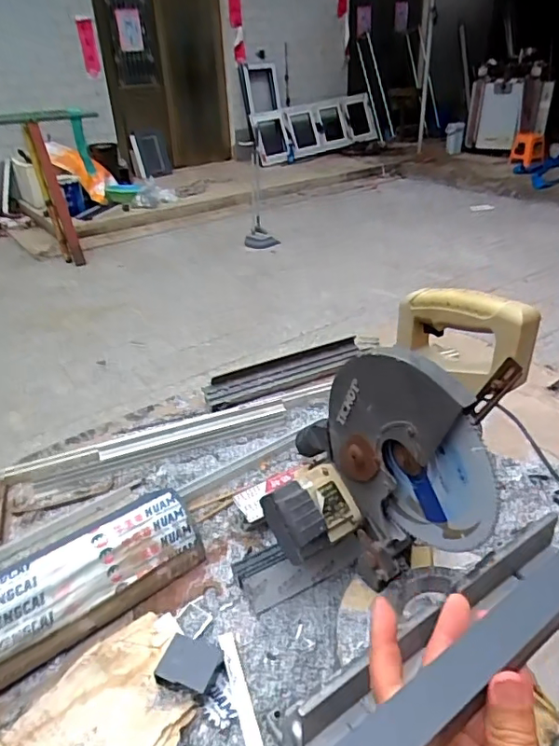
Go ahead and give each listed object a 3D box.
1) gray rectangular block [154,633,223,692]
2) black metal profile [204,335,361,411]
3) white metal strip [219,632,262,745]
[{"bbox_3d":[-0.123,0.400,0.738,0.076,0.038,0.060,9,35,19],"label":"gray rectangular block"},{"bbox_3d":[0.019,-0.003,1.330,0.421,0.054,0.087,-18,36,-20],"label":"black metal profile"},{"bbox_3d":[-0.042,0.448,0.696,0.021,0.011,0.238,-13,34,-14],"label":"white metal strip"}]

